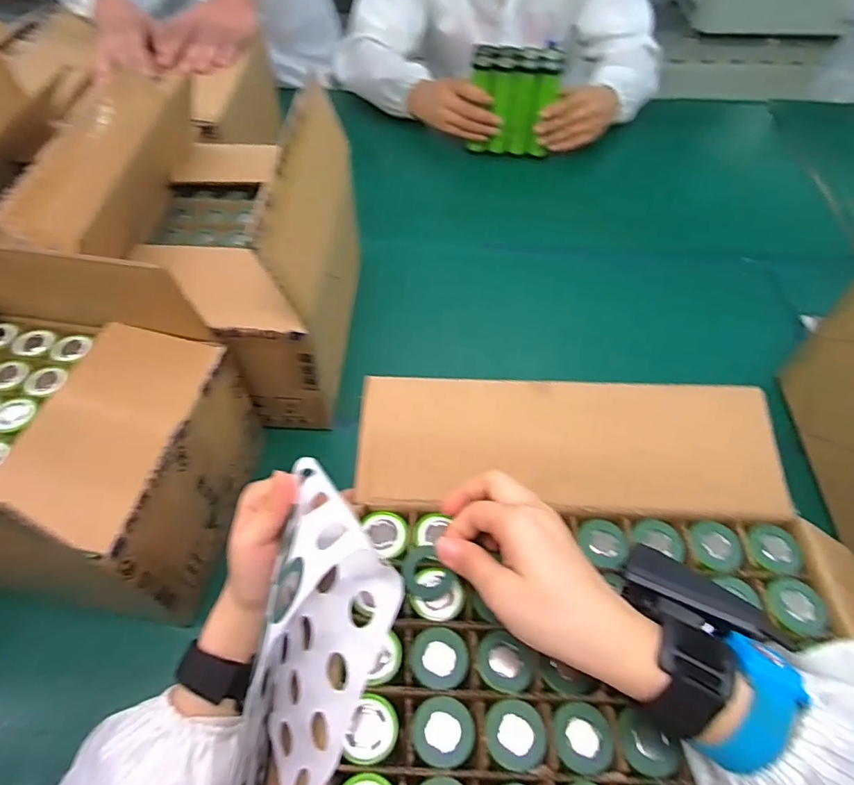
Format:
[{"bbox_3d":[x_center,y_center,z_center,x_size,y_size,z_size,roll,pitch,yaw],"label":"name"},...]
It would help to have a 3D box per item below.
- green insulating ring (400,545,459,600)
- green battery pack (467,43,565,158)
[{"bbox_3d":[0.000,0.113,0.326,0.030,0.008,0.036,-40,95,9],"label":"green insulating ring"},{"bbox_3d":[0.141,-0.464,0.856,0.135,0.141,0.056,10,54,8],"label":"green battery pack"}]

